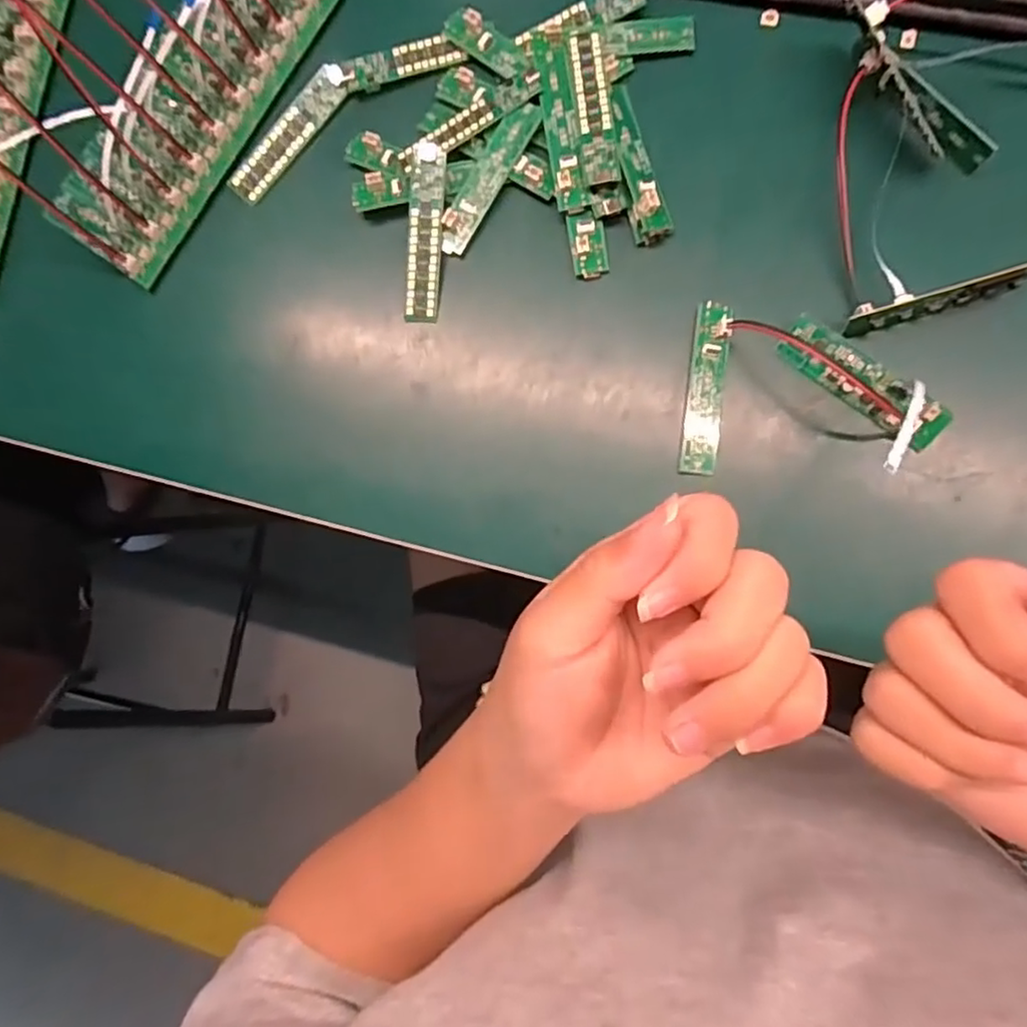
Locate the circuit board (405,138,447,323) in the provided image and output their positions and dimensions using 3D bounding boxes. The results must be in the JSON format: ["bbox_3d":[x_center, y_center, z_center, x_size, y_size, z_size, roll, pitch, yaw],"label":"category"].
[{"bbox_3d":[-0.046,-0.147,0.338,0.018,0.006,0.090,4,99,-2],"label":"circuit board"}]

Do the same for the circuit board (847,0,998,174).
[{"bbox_3d":[0.183,-0.195,0.297,0.013,0.019,0.095,-44,96,5],"label":"circuit board"}]

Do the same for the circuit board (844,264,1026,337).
[{"bbox_3d":[0.195,-0.098,0.299,0.079,0.020,0.011,-15,86,8],"label":"circuit board"}]

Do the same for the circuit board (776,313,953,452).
[{"bbox_3d":[0.166,-0.063,0.307,0.081,0.005,0.022,41,113,10],"label":"circuit board"}]

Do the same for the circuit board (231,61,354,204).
[{"bbox_3d":[-0.122,-0.207,0.350,0.017,0.007,0.084,44,95,7],"label":"circuit board"}]

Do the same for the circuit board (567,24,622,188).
[{"bbox_3d":[0.041,-0.207,0.325,0.018,0.007,0.085,-7,87,8],"label":"circuit board"}]

